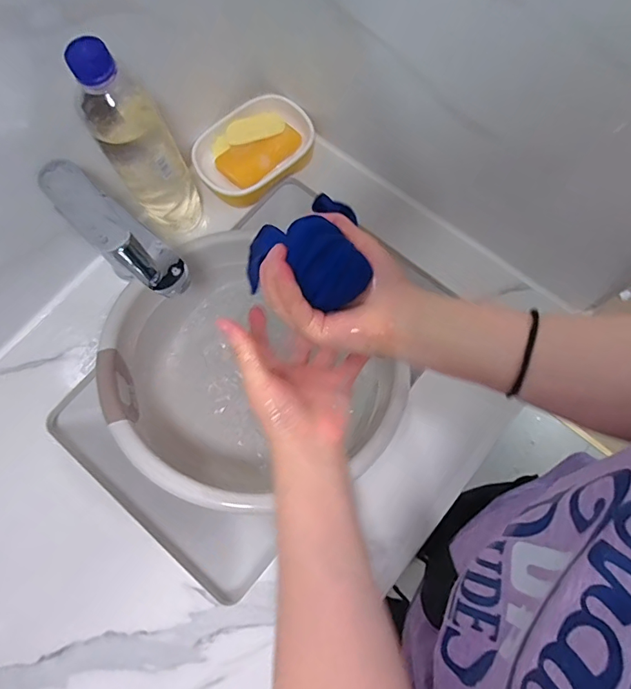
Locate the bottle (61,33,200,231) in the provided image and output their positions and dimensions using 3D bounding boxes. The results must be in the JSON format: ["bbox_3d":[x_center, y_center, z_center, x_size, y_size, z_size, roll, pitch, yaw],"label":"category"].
[{"bbox_3d":[-0.169,-0.179,0.468,0.078,0.241,0.065,-25,74,-6],"label":"bottle"}]

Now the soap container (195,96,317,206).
[{"bbox_3d":[-0.076,-0.236,0.570,0.146,0.044,0.114,-43,76,-11],"label":"soap container"}]

